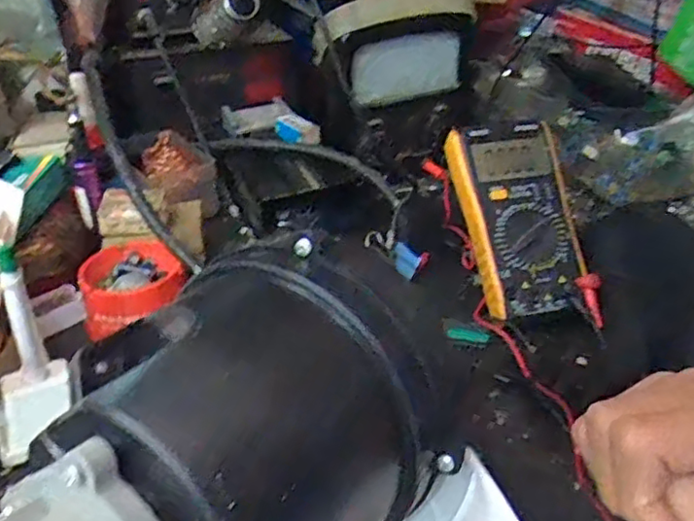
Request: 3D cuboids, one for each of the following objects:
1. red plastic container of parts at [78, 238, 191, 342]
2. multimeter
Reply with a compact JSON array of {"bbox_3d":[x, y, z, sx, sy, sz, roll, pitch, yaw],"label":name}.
[{"bbox_3d":[-0.172,0.021,0.510,0.077,0.044,0.086,-21,39,-28],"label":"red plastic container of parts"},{"bbox_3d":[0.140,-0.035,0.513,0.085,0.027,0.161,-8,74,-10],"label":"multimeter"}]

